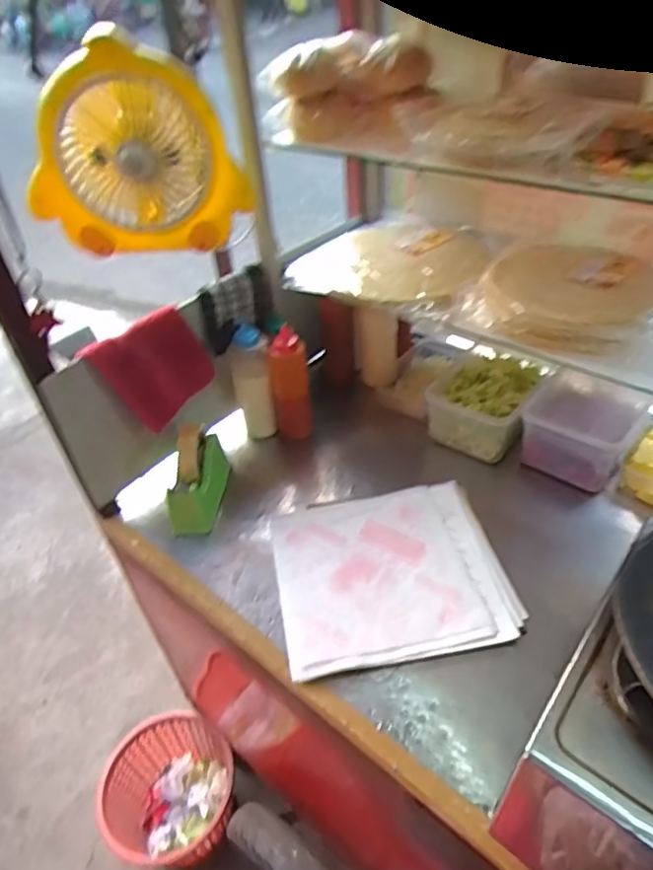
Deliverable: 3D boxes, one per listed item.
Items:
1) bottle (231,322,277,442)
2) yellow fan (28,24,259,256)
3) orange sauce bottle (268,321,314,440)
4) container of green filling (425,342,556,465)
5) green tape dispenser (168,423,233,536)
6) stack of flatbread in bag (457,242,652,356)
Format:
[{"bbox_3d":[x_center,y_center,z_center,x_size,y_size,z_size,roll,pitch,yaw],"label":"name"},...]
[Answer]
[{"bbox_3d":[-0.116,-0.081,0.934,0.054,0.202,0.049,-24,44,-20],"label":"bottle"},{"bbox_3d":[-0.244,-0.368,0.724,0.251,0.235,0.141,-14,41,-10],"label":"yellow fan"},{"bbox_3d":[-0.058,-0.079,0.924,0.057,0.186,0.047,-4,41,2],"label":"orange sauce bottle"},{"bbox_3d":[0.281,-0.070,0.949,0.155,0.101,0.211,22,48,28],"label":"container of green filling"},{"bbox_3d":[-0.194,0.068,0.846,0.051,0.130,0.144,3,41,10],"label":"green tape dispenser"},{"bbox_3d":[0.342,-0.191,0.756,0.237,0.057,0.234,29,51,34],"label":"stack of flatbread in bag"}]

